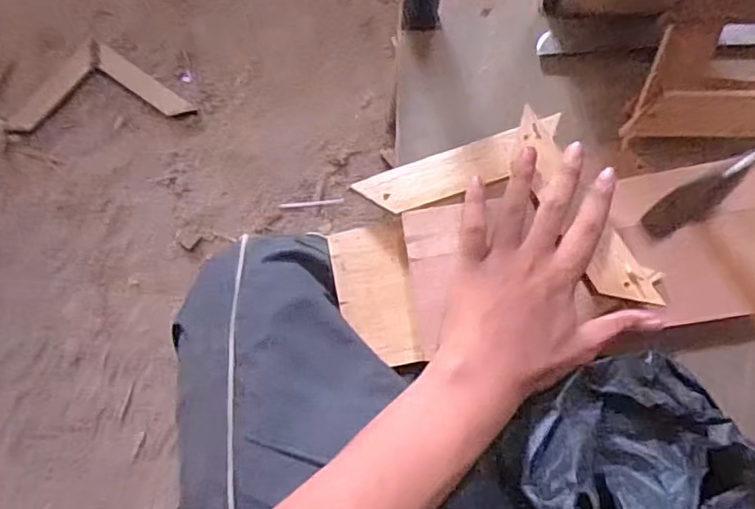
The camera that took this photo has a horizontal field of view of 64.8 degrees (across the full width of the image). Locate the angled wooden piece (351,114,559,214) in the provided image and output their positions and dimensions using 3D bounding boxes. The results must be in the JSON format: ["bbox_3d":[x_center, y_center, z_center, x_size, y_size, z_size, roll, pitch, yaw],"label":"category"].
[{"bbox_3d":[0.065,-0.066,0.451,0.157,0.012,0.035,-21,90,-1],"label":"angled wooden piece"}]

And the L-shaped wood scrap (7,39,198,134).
[{"bbox_3d":[-0.422,-0.258,0.898,0.261,0.022,0.125,-8,83,-1],"label":"L-shaped wood scrap"}]

